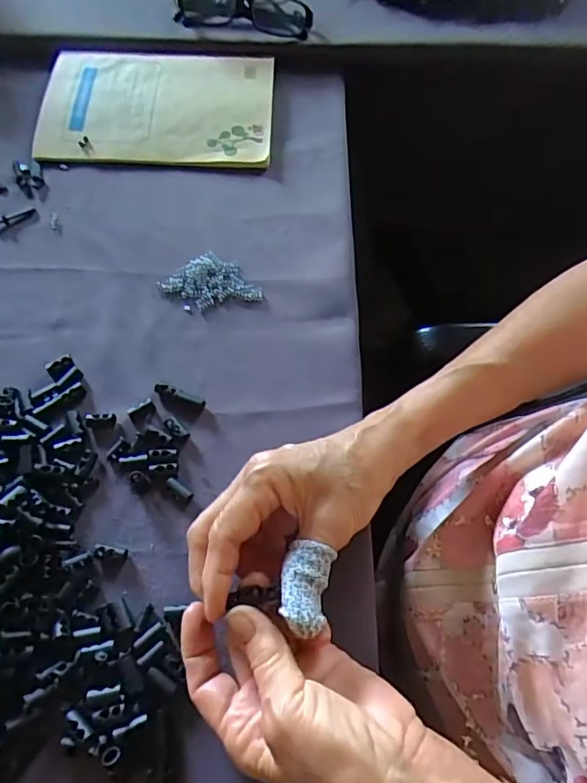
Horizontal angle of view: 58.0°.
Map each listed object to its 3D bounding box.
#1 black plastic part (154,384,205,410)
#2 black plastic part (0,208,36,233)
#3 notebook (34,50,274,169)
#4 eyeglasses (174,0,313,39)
[{"bbox_3d":[-0.078,0.004,0.362,0.036,0.005,0.009,20,65,10],"label":"black plastic part"},{"bbox_3d":[-0.226,-0.141,0.430,0.034,0.005,0.011,-33,68,-15],"label":"black plastic part"},{"bbox_3d":[-0.124,-0.268,0.492,0.205,0.016,0.146,1,64,1],"label":"notebook"},{"bbox_3d":[-0.050,-0.367,0.512,0.131,0.032,0.039,5,64,3],"label":"eyeglasses"}]

